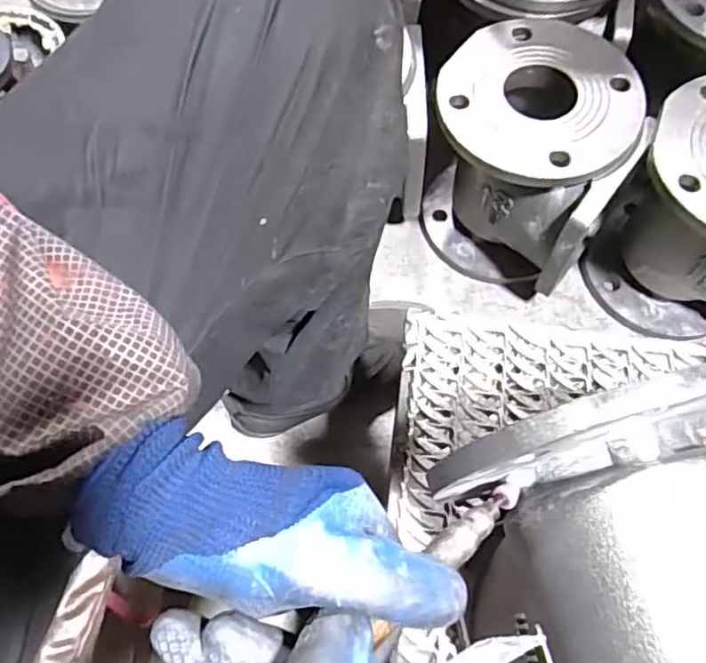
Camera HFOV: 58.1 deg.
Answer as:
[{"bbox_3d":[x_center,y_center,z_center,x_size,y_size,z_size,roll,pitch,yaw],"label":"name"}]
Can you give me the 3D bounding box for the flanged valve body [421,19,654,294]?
[{"bbox_3d":[0.172,-0.171,0.640,0.178,0.193,0.182,-1,68,2],"label":"flanged valve body"}]

